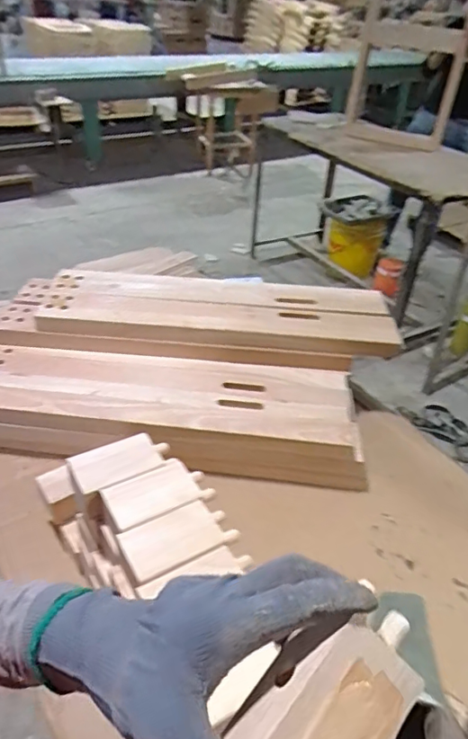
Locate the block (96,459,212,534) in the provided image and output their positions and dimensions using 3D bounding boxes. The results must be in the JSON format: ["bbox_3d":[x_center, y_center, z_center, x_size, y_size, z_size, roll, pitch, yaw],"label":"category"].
[{"bbox_3d":[-0.070,0.118,0.489,0.098,0.018,0.054,-17,42,-25],"label":"block"}]

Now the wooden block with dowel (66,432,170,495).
[{"bbox_3d":[-0.109,0.092,0.511,0.096,0.017,0.050,-16,42,-24],"label":"wooden block with dowel"}]

